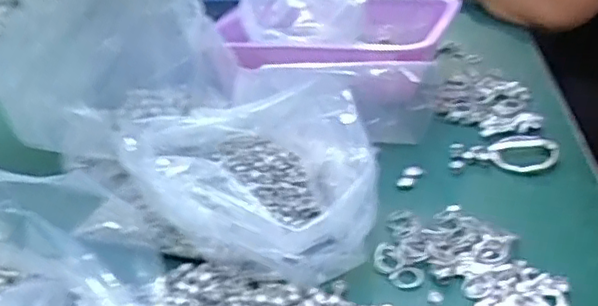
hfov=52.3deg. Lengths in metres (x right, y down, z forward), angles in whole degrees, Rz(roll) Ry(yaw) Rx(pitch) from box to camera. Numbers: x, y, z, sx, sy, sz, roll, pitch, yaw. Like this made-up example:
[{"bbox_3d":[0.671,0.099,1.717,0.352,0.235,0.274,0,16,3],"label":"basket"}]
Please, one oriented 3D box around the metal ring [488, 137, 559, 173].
[{"bbox_3d":[0.212,-0.001,0.575,0.060,0.005,0.055,3,38,25],"label":"metal ring"}]

